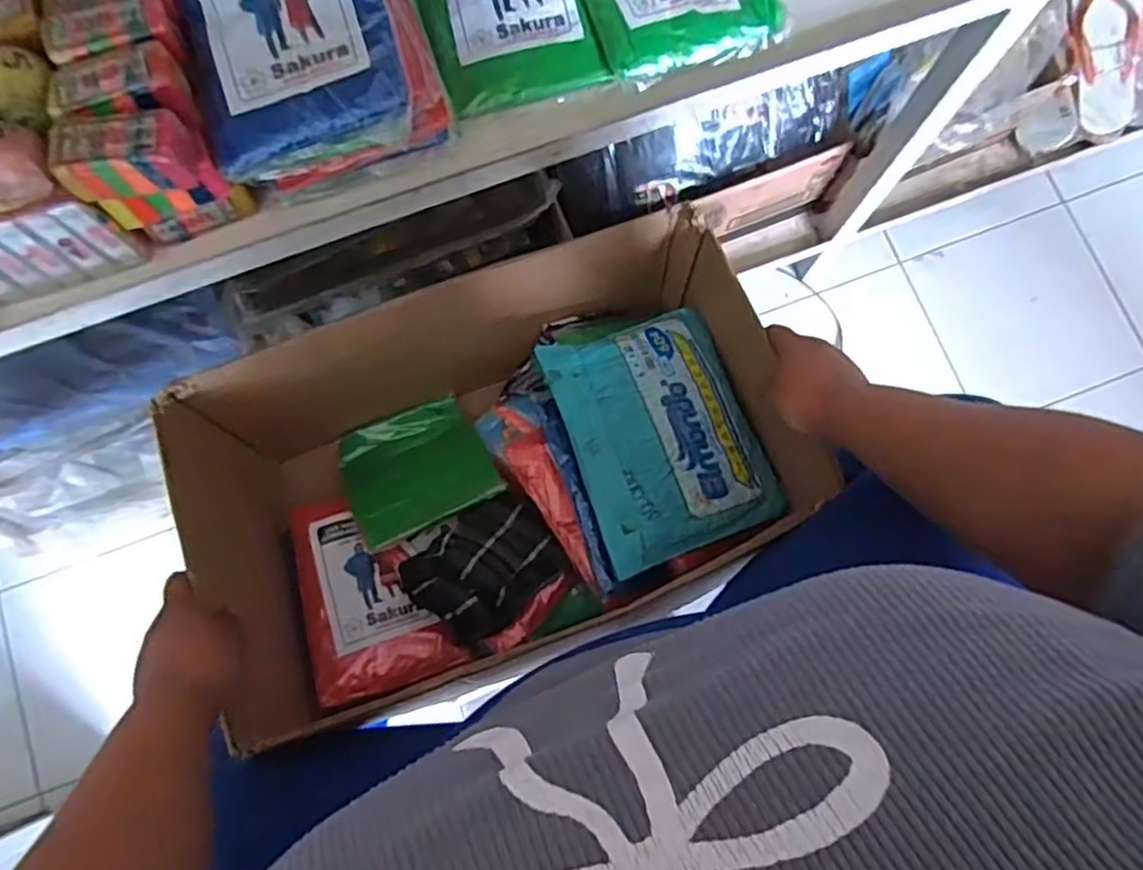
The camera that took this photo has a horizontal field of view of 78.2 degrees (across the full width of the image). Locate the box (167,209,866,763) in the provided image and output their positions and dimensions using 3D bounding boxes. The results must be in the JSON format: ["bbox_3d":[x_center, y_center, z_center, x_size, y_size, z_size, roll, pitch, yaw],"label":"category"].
[{"bbox_3d":[-0.068,0.024,0.697,0.506,0.232,0.330,-22,80,-4],"label":"box"}]

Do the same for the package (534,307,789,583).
[{"bbox_3d":[0.085,-0.003,0.663,0.177,0.030,0.223,-18,77,-17],"label":"package"}]

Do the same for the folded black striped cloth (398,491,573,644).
[{"bbox_3d":[-0.079,0.120,0.655,0.126,0.076,0.109,-43,82,-7],"label":"folded black striped cloth"}]

